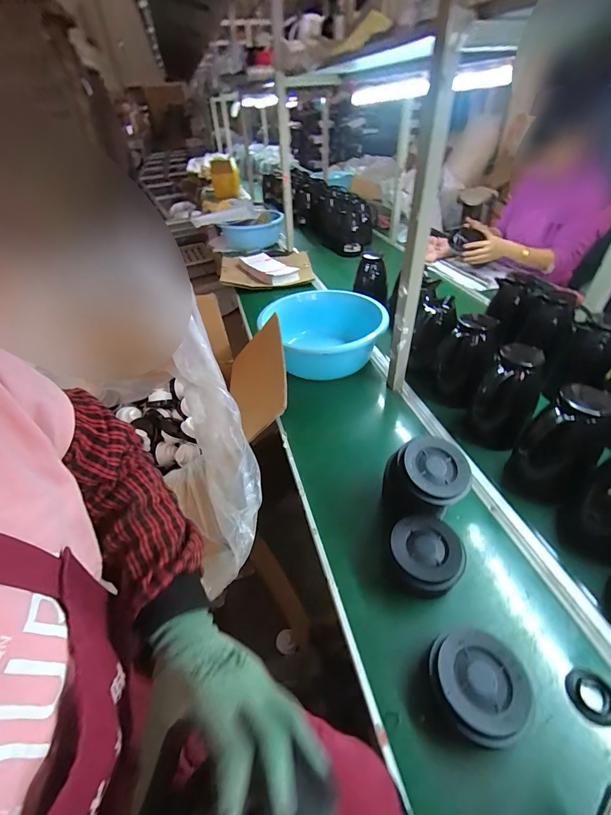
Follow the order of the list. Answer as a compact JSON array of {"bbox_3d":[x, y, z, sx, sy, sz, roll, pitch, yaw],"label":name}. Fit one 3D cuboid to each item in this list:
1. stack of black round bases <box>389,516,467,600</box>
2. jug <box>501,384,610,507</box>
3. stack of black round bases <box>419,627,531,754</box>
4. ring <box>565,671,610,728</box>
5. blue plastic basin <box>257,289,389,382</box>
[{"bbox_3d":[0.204,0.256,0.607,0.115,0.064,0.117,6,42,13],"label":"stack of black round bases"},{"bbox_3d":[0.493,0.080,0.689,0.119,0.261,0.102,-4,41,1],"label":"jug"},{"bbox_3d":[0.224,0.372,0.480,0.120,0.052,0.120,25,49,30],"label":"stack of black round bases"},{"bbox_3d":[0.380,0.382,0.469,0.057,0.013,0.054,-3,41,2],"label":"ring"},{"bbox_3d":[0.058,-0.234,1.135,0.331,0.180,0.388,-17,42,-14],"label":"blue plastic basin"}]

